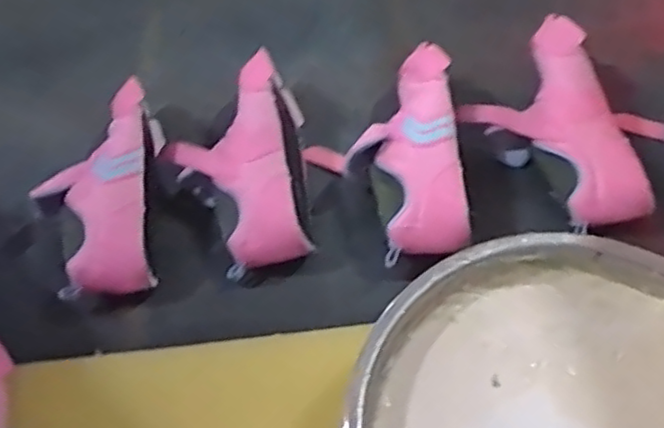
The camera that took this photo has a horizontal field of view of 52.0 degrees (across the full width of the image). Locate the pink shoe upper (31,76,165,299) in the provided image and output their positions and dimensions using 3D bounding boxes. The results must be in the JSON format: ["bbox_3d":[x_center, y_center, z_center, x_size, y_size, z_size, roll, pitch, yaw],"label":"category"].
[{"bbox_3d":[-0.256,-0.029,0.752,0.123,0.071,0.245,-9,56,-3],"label":"pink shoe upper"}]

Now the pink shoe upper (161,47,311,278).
[{"bbox_3d":[-0.107,-0.057,0.763,0.154,0.076,0.255,-9,56,-2],"label":"pink shoe upper"}]

